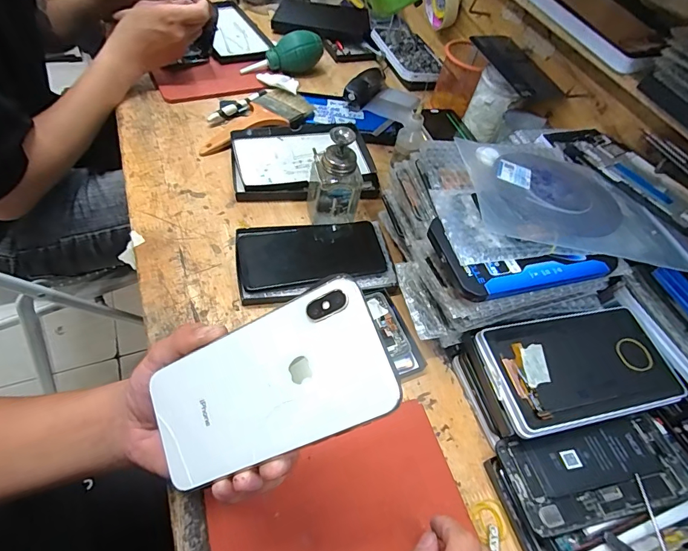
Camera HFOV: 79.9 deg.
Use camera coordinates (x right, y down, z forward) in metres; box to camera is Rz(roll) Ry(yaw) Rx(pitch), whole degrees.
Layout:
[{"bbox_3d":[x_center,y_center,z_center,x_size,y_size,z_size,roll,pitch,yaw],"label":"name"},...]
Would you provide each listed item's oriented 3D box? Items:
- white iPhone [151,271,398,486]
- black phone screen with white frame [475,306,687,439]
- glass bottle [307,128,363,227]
[{"bbox_3d":[-0.042,0.059,0.216,0.135,0.005,0.069,-27,76,15],"label":"white iPhone"},{"bbox_3d":[0.224,0.086,0.391,0.179,0.009,0.101,-8,56,-14],"label":"black phone screen with white frame"},{"bbox_3d":[-0.009,-0.118,0.478,0.062,0.101,0.055,6,54,-5],"label":"glass bottle"}]

